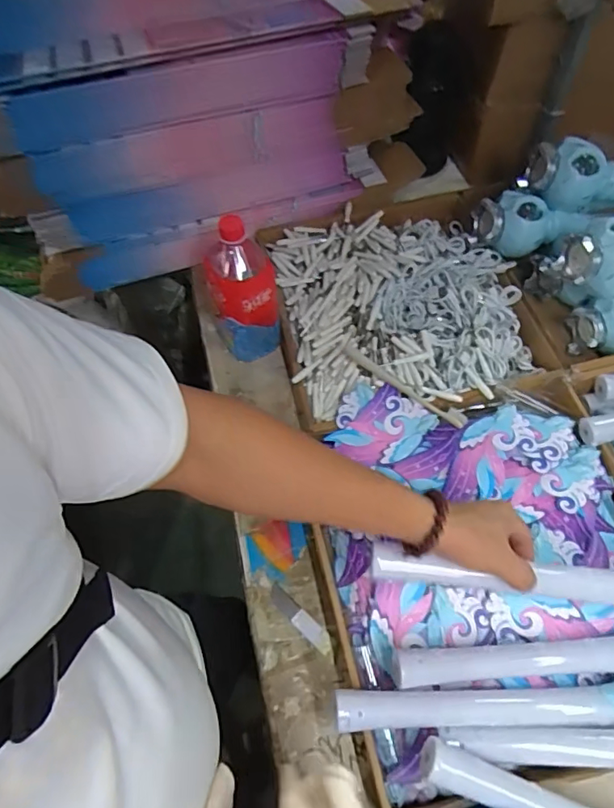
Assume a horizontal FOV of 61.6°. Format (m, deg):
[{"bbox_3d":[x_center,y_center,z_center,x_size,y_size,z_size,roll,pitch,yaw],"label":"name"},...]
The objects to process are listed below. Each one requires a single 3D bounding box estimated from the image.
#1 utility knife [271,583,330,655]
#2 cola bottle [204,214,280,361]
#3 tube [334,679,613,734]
[{"bbox_3d":[-0.008,0.240,0.578,0.092,0.005,0.018,37,68,23],"label":"utility knife"},{"bbox_3d":[-0.089,-0.152,0.684,0.084,0.209,0.084,-16,60,-5],"label":"cola bottle"},{"bbox_3d":[0.179,0.274,0.465,0.309,0.044,0.043,-4,59,1],"label":"tube"}]

